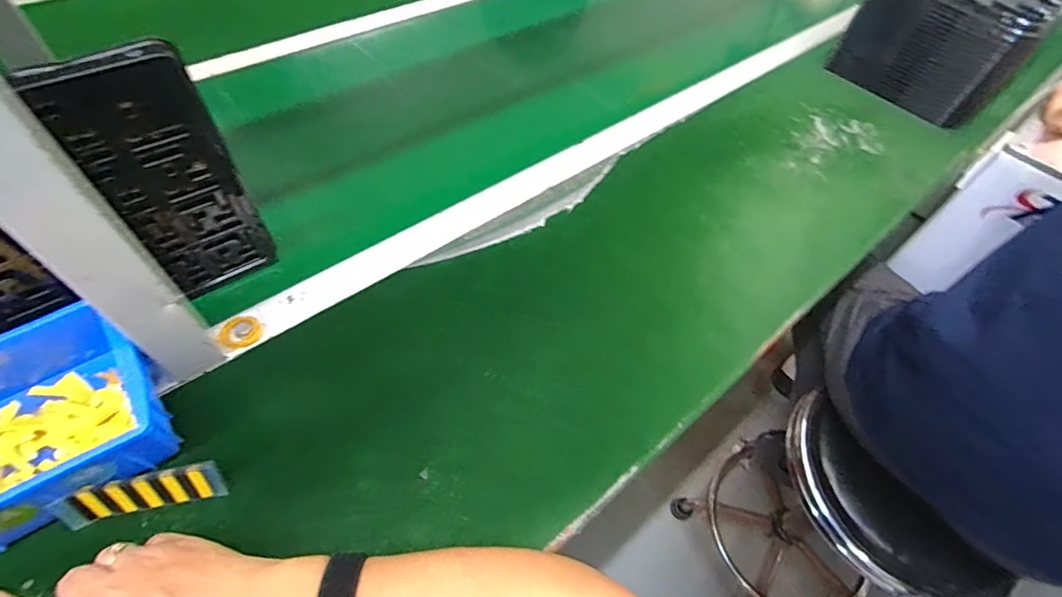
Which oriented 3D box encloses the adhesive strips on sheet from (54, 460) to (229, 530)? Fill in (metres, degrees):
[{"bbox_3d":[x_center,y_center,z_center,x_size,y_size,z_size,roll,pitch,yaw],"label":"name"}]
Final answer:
[{"bbox_3d":[-0.279,0.141,0.353,0.100,0.035,0.007,-11,32,-11],"label":"adhesive strips on sheet"}]

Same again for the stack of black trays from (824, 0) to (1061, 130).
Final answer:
[{"bbox_3d":[0.622,-0.400,0.732,0.218,0.150,0.206,-33,64,-25],"label":"stack of black trays"}]

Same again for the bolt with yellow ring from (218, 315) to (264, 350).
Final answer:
[{"bbox_3d":[-0.267,0.031,0.450,0.034,0.008,0.034,2,55,-3],"label":"bolt with yellow ring"}]

